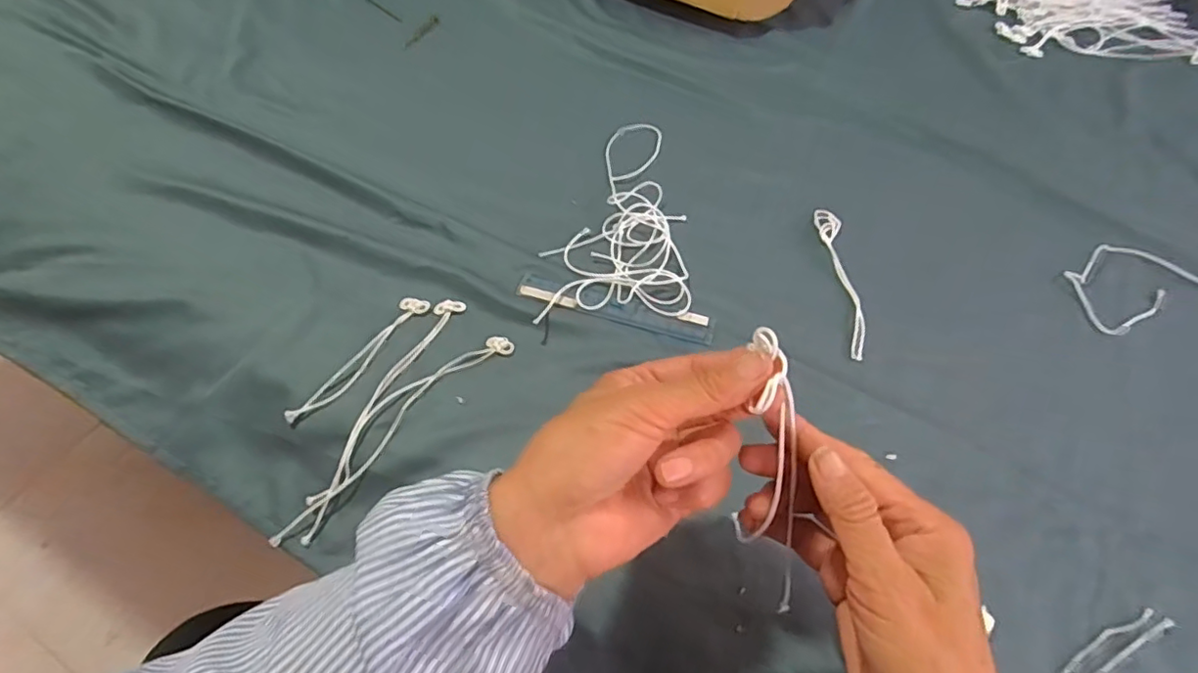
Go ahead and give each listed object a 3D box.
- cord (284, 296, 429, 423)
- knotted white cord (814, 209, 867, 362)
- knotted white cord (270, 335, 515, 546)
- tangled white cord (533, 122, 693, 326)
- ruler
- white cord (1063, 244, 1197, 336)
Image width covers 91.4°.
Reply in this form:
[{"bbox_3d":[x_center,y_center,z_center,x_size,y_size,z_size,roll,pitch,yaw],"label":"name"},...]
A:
[{"bbox_3d":[-0.170,0.013,0.419,0.023,0.004,0.126,27,59,17],"label":"cord"},{"bbox_3d":[0.198,-0.047,0.473,0.020,0.010,0.147,0,55,-1],"label":"knotted white cord"},{"bbox_3d":[-0.136,0.059,0.394,0.037,0.007,0.193,31,61,19],"label":"knotted white cord"},{"bbox_3d":[0.016,-0.112,0.511,0.116,0.015,0.222,1,55,0],"label":"tangled white cord"},{"bbox_3d":[0.013,-0.024,0.462,0.157,0.007,0.027,15,52,7],"label":"ruler"},{"bbox_3d":[0.442,-0.047,0.475,0.124,0.010,0.069,-18,58,-13],"label":"white cord"}]

